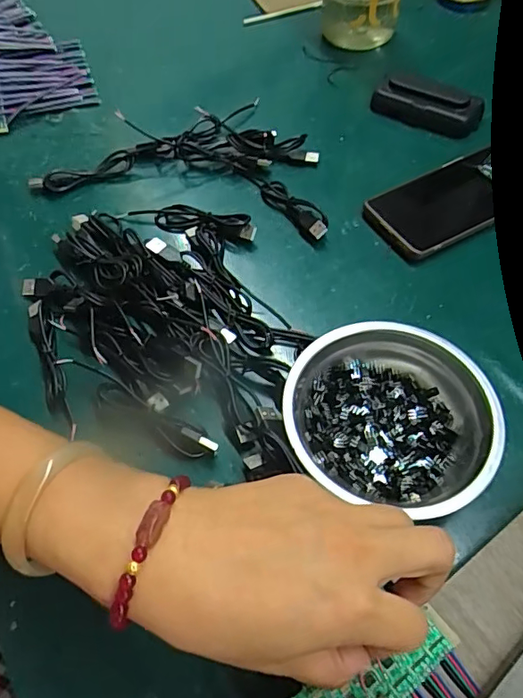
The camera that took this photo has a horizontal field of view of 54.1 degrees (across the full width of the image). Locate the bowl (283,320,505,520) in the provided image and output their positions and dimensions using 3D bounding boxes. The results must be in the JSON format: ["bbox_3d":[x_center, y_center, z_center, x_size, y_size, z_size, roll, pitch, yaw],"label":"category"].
[{"bbox_3d":[0.079,0.045,0.325,0.129,0.039,0.121,21,61,14],"label":"bowl"}]

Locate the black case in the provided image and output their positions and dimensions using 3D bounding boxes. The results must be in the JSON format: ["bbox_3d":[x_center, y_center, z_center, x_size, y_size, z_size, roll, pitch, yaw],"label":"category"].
[{"bbox_3d":[0.164,-0.242,0.505,0.105,0.028,0.042,19,60,13],"label":"black case"}]

